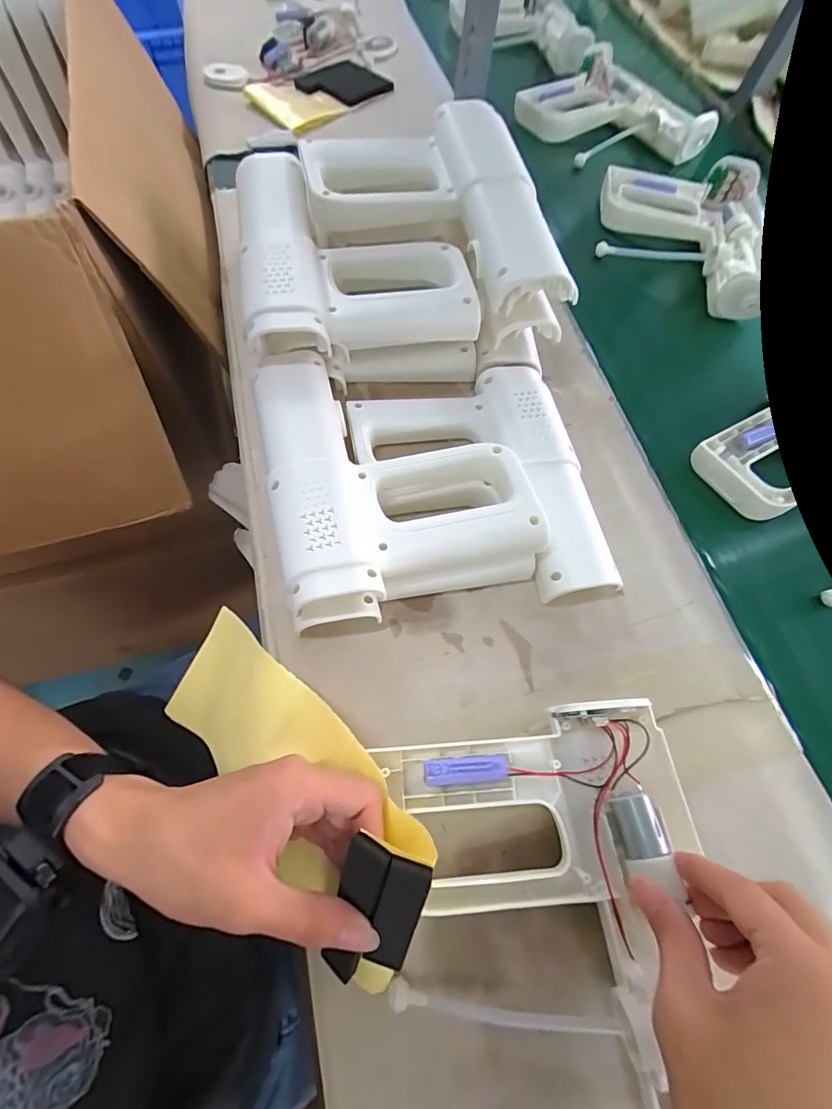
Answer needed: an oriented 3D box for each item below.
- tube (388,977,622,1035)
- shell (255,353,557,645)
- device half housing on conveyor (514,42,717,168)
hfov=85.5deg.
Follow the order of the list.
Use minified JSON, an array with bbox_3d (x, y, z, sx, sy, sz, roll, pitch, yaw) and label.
[{"bbox_3d":[0.043,0.241,0.237,0.115,0.027,0.012,6,68,-1],"label":"tube"},{"bbox_3d":[-0.018,-0.061,0.343,0.175,0.061,0.201,-11,69,-8],"label":"shell"},{"bbox_3d":[0.252,-0.586,0.604,0.188,0.050,0.223,-27,72,-13],"label":"device half housing on conveyor"}]

